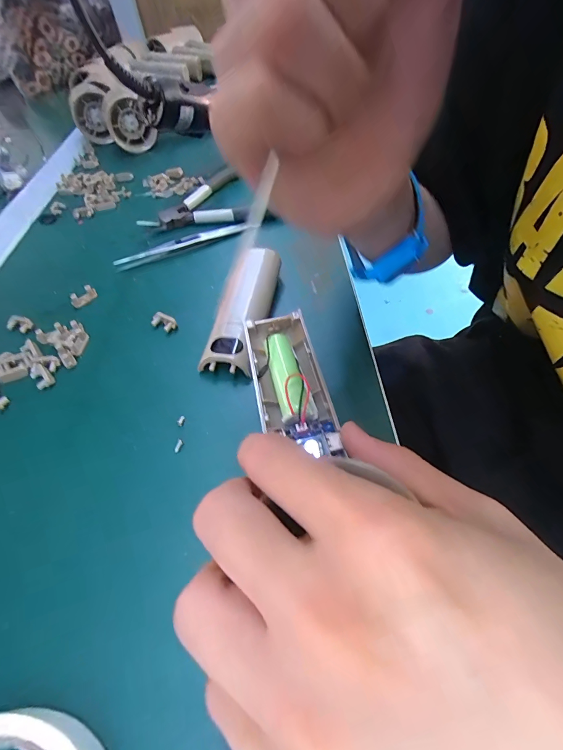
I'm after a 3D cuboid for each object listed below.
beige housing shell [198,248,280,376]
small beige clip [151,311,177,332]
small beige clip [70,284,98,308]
[{"bbox_3d":[-0.026,-0.047,0.236,0.030,0.021,0.104,7,52,11],"label":"beige housing shell"},{"bbox_3d":[-0.083,-0.037,0.243,0.019,0.009,0.009,22,56,22],"label":"small beige clip"},{"bbox_3d":[-0.151,-0.061,0.263,0.006,0.010,0.020,35,62,28],"label":"small beige clip"}]

